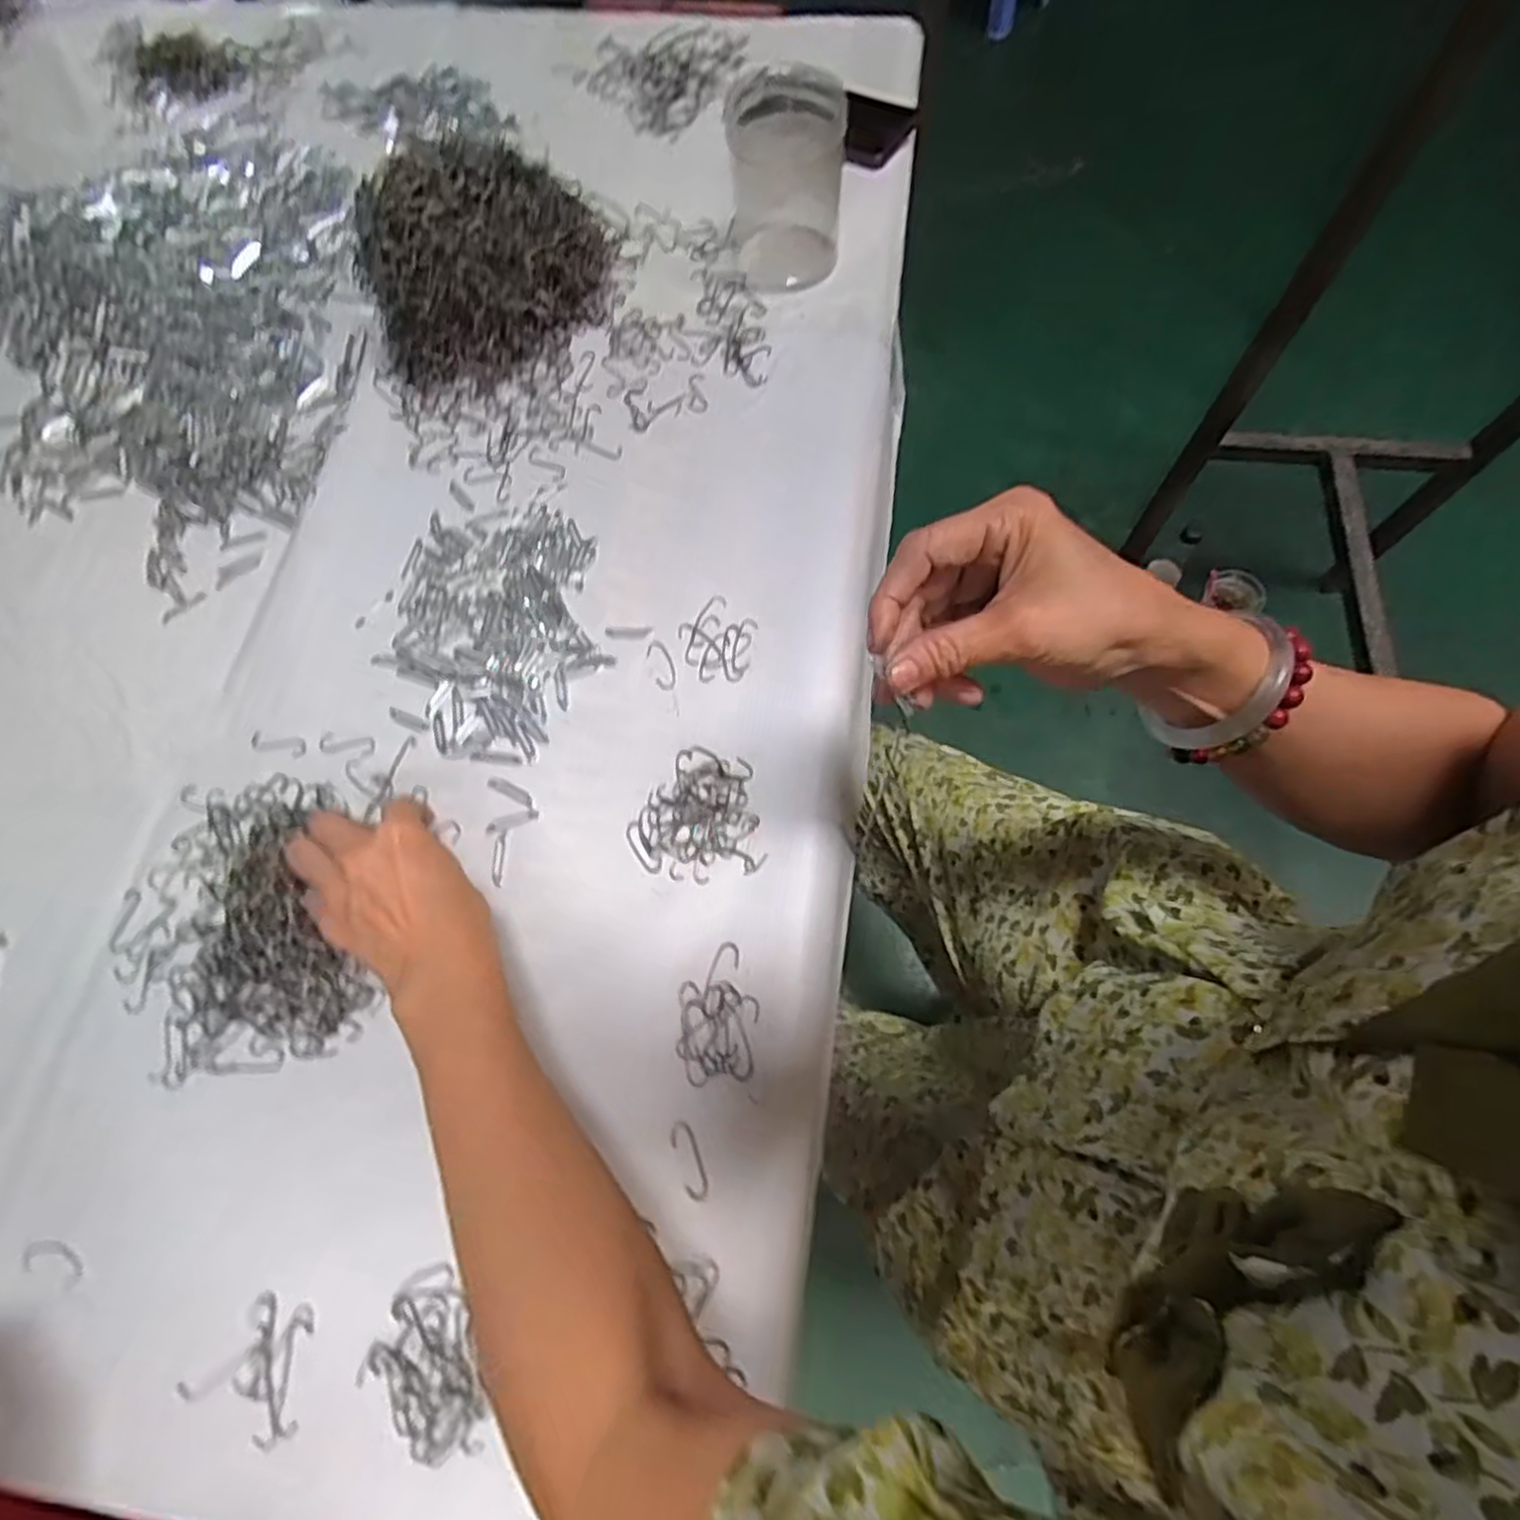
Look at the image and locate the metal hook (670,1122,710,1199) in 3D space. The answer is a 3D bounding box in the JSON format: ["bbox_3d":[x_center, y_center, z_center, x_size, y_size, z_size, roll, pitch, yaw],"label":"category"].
[{"bbox_3d":[-0.037,0.211,0.400,0.013,0.004,0.037,-20,69,-5],"label":"metal hook"}]

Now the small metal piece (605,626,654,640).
[{"bbox_3d":[-0.090,-0.087,0.518,0.032,0.004,0.009,1,69,3],"label":"small metal piece"}]

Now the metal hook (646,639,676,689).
[{"bbox_3d":[-0.066,-0.065,0.510,0.017,0.004,0.038,-20,69,-5],"label":"metal hook"}]

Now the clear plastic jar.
[{"bbox_3d":[0.022,-0.463,0.605,0.091,0.103,0.104,-2,69,2],"label":"clear plastic jar"}]

